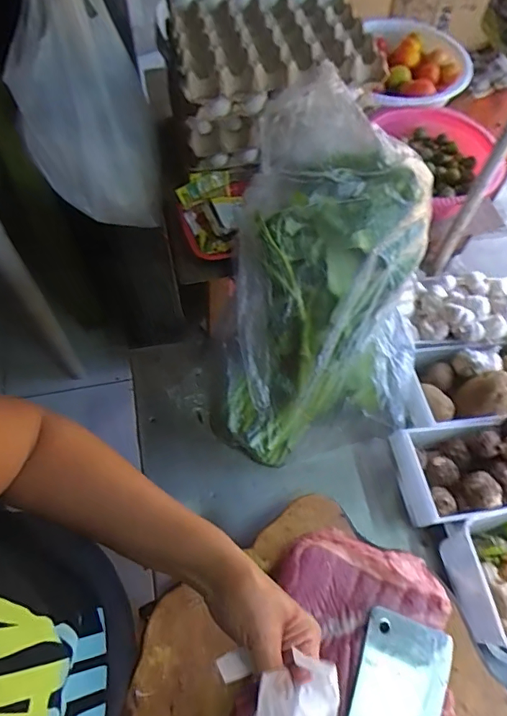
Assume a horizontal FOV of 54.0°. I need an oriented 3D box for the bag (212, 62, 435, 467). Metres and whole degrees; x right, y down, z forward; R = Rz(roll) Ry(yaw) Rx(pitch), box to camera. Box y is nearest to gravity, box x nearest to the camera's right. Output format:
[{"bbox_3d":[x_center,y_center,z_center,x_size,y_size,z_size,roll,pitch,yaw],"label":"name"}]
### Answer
[{"bbox_3d":[0.104,-0.096,0.732,0.300,0.098,0.539,18,104,6],"label":"bag"}]

